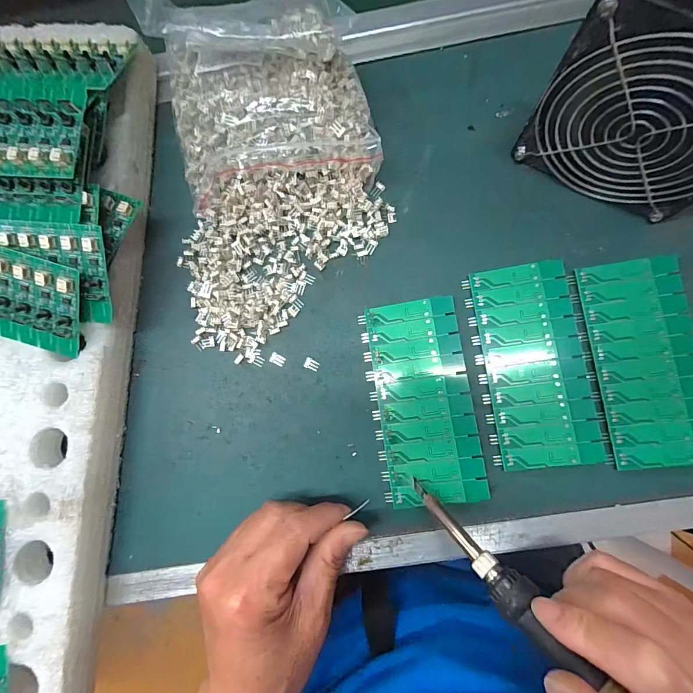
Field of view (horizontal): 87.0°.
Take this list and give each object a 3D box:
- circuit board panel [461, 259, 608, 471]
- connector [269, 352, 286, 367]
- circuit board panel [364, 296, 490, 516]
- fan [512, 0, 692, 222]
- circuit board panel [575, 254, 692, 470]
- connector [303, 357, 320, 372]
[{"bbox_3d":[0.129,0.011,0.250,0.071,0.006,0.137,-8,82,3],"label":"circuit board panel"},{"bbox_3d":[-0.051,0.010,0.269,0.011,0.004,0.008,30,85,7],"label":"connector"},{"bbox_3d":[0.052,0.037,0.254,0.065,0.012,0.136,-8,82,3],"label":"circuit board panel"},{"bbox_3d":[0.179,-0.140,0.216,0.123,0.119,0.047,33,85,8],"label":"fan"},{"bbox_3d":[0.202,0.009,0.245,0.061,0.011,0.137,-6,82,3],"label":"circuit board panel"},{"bbox_3d":[-0.025,0.013,0.268,0.011,0.004,0.008,28,85,7],"label":"connector"}]

